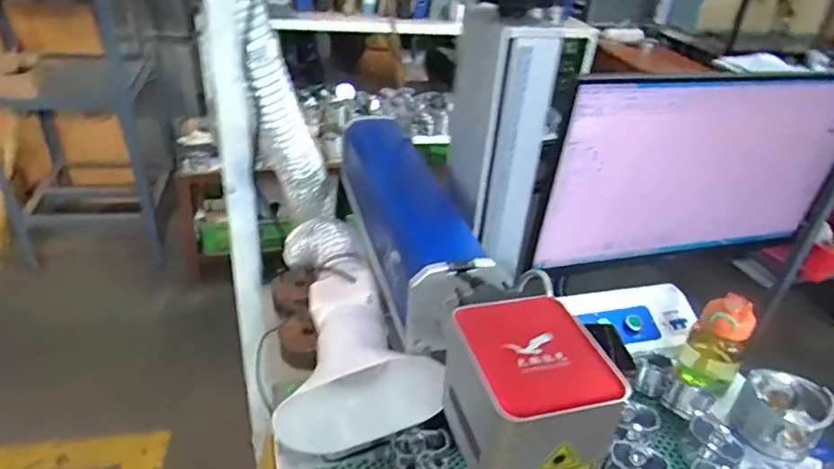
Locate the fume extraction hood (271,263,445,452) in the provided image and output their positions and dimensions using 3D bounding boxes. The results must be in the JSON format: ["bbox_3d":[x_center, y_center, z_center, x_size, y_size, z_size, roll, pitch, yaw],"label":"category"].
[{"bbox_3d":[-0.081,0.140,0.670,0.166,0.140,0.179,-2,31,-11],"label":"fume extraction hood"}]

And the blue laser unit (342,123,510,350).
[{"bbox_3d":[-0.014,-0.016,0.710,0.084,0.107,0.441,-5,32,-15],"label":"blue laser unit"}]

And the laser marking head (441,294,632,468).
[{"bbox_3d":[0.089,0.127,0.443,0.099,0.092,0.125,-4,32,-14],"label":"laser marking head"}]

